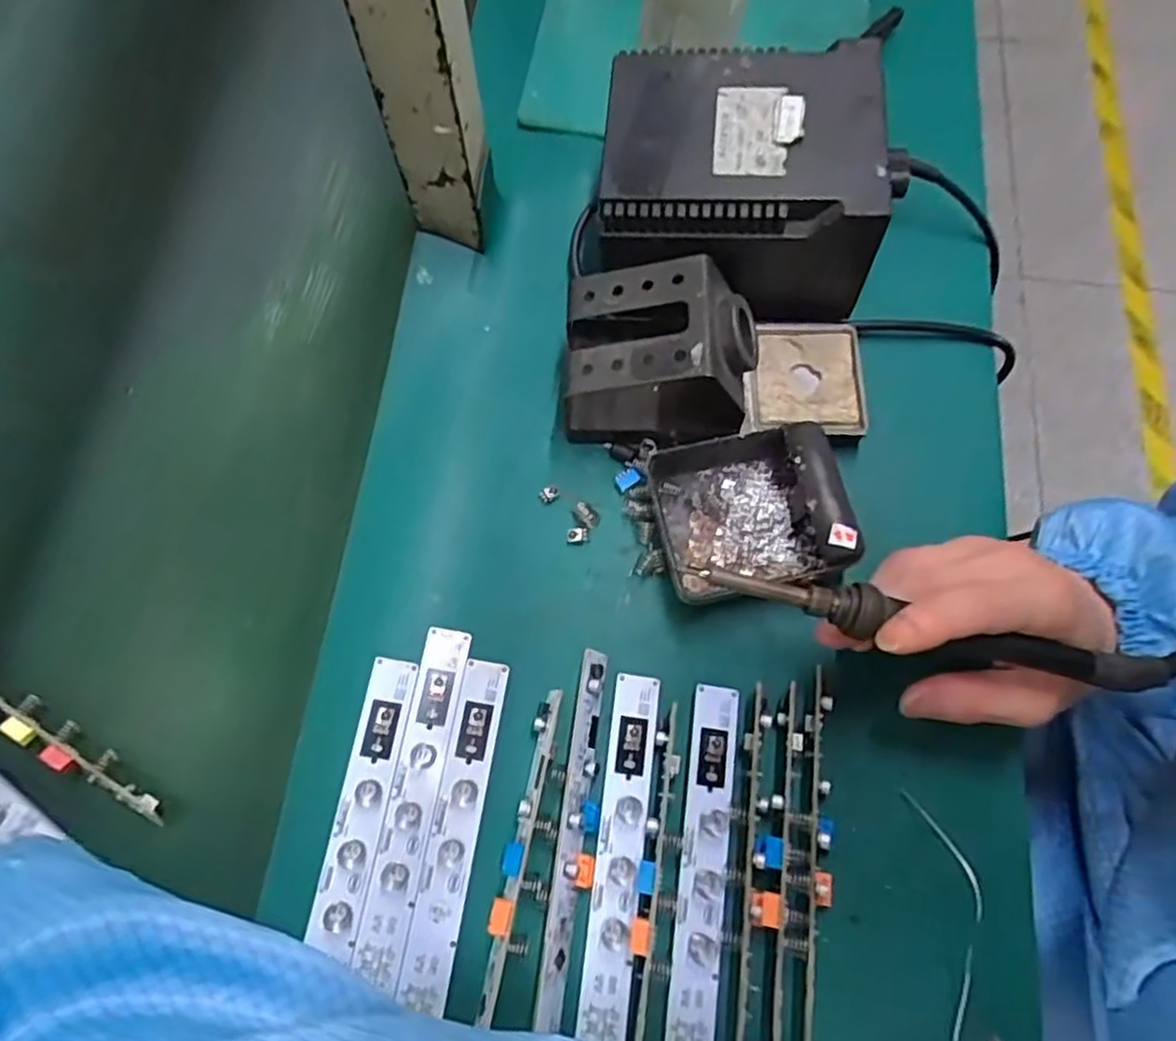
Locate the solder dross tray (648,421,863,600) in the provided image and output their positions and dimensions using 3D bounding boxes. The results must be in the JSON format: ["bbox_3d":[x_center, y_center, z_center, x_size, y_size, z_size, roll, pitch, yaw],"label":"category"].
[{"bbox_3d":[0.080,-0.007,0.353,0.092,0.037,0.085,-8,72,-4],"label":"solder dross tray"}]

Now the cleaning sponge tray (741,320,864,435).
[{"bbox_3d":[0.120,-0.080,0.388,0.066,0.011,0.068,5,72,0],"label":"cleaning sponge tray"}]

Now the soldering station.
[{"bbox_3d":[0.079,-0.187,0.376,0.138,0.081,0.111,5,71,2],"label":"soldering station"}]

